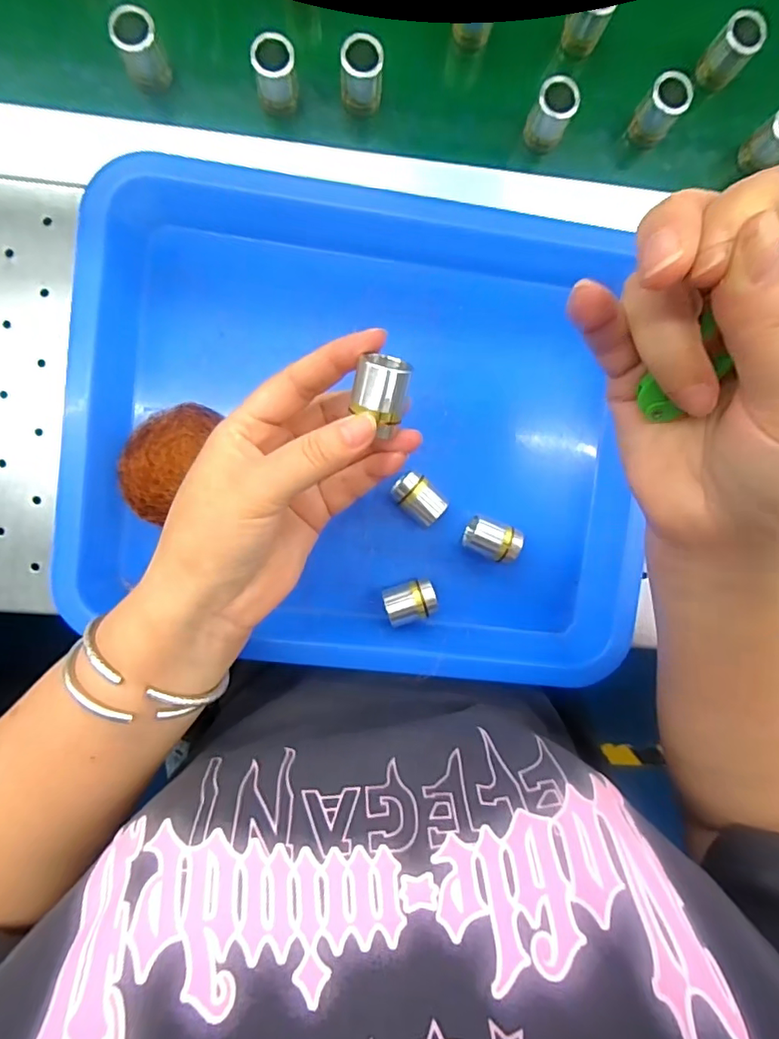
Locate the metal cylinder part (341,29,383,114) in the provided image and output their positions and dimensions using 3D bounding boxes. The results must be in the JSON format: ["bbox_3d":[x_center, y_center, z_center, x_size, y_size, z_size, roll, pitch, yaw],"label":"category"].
[{"bbox_3d":[-0.016,-0.249,0.292,0.022,0.036,0.021,0,93,-5],"label":"metal cylinder part"}]

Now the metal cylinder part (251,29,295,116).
[{"bbox_3d":[-0.063,-0.246,0.287,0.021,0.034,0.019,-6,94,-5],"label":"metal cylinder part"}]

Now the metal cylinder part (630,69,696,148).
[{"bbox_3d":[0.162,-0.245,0.312,0.022,0.038,0.020,0,93,-5],"label":"metal cylinder part"}]

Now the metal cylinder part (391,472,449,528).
[{"bbox_3d":[0.017,-0.012,0.303,0.021,0.022,0.032,-42,96,-2],"label":"metal cylinder part"}]

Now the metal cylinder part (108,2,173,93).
[{"bbox_3d":[-0.134,-0.255,0.282,0.022,0.034,0.022,0,93,-5],"label":"metal cylinder part"}]

